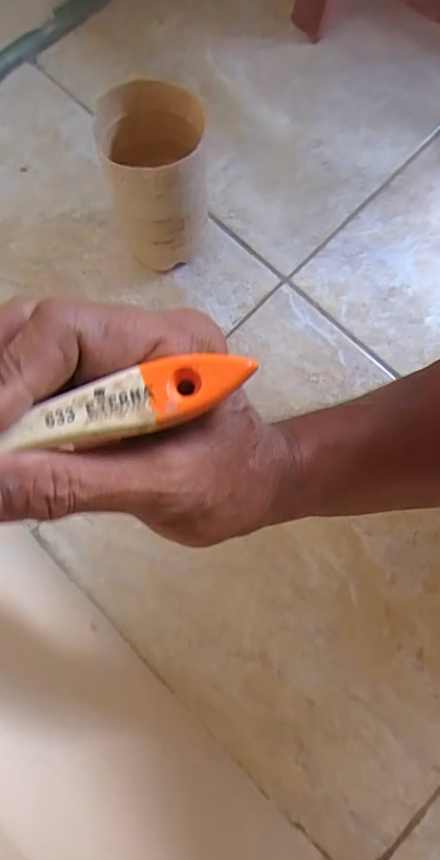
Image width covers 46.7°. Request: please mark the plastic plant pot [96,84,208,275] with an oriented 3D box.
[{"bbox_3d":[-0.055,-0.213,0.451,0.083,0.146,0.099,-5,78,-1],"label":"plastic plant pot"}]

